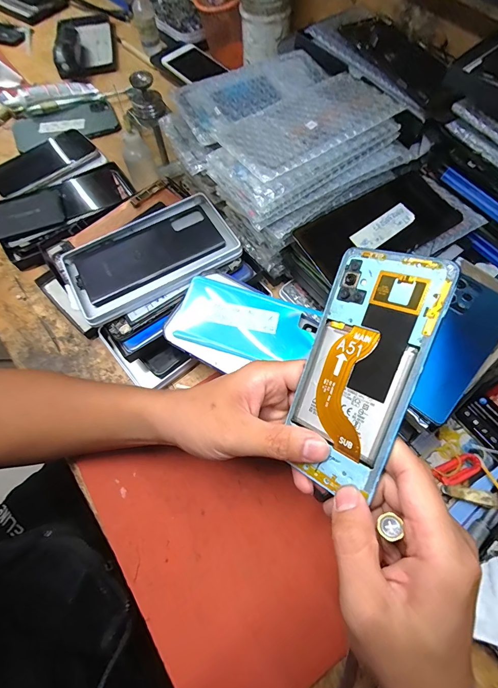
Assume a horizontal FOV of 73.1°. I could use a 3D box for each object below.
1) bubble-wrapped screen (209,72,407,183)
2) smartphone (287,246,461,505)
[{"bbox_3d":[0.057,-0.215,0.321,0.163,0.008,0.086,-33,69,-12],"label":"bubble-wrapped screen"},{"bbox_3d":[0.069,0.017,0.217,0.069,0.004,0.152,24,100,39],"label":"smartphone"}]

